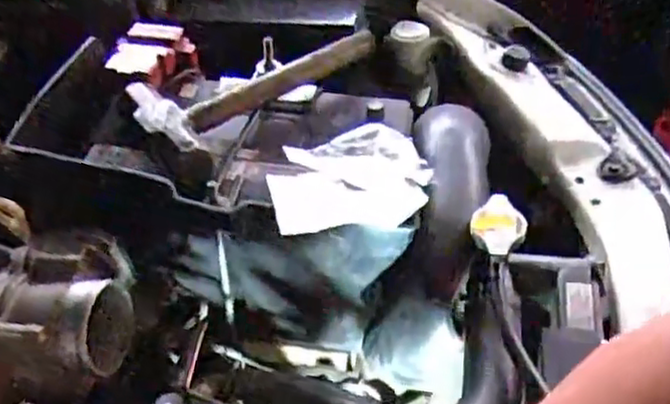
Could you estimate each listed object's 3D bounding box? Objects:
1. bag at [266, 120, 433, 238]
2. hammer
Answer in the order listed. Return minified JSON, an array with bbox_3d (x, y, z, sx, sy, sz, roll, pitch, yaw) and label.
[{"bbox_3d":[0.011,-0.019,0.593,0.128,0.020,0.109,-11,46,-7],"label":"bag"},{"bbox_3d":[-0.078,-0.123,0.693,0.106,0.040,0.253,34,57,31],"label":"hammer"}]

